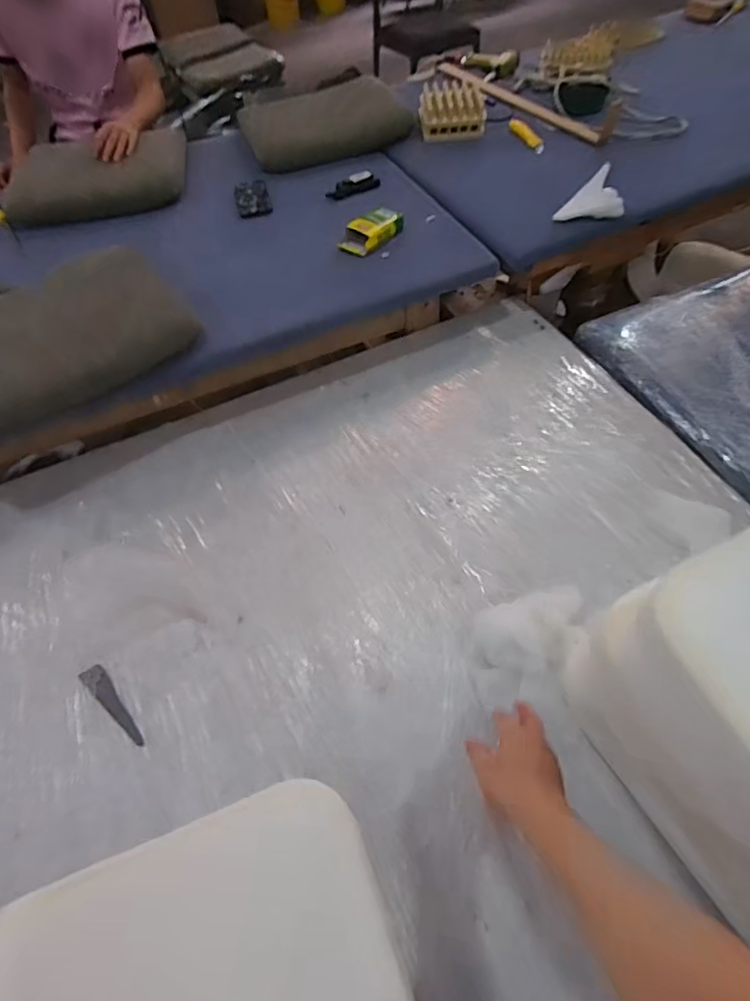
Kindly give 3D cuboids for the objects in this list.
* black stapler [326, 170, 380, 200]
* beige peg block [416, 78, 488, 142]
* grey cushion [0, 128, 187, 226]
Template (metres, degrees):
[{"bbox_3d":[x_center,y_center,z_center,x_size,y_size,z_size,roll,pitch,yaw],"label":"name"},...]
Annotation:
[{"bbox_3d":[-0.058,-0.804,1.411,0.140,0.032,0.052,-29,57,-15],"label":"black stapler"},{"bbox_3d":[0.208,-1.061,1.509,0.179,0.085,0.163,0,57,6],"label":"beige peg block"},{"bbox_3d":[-0.727,-0.845,1.433,0.462,0.068,0.236,-9,61,-3],"label":"grey cushion"}]

